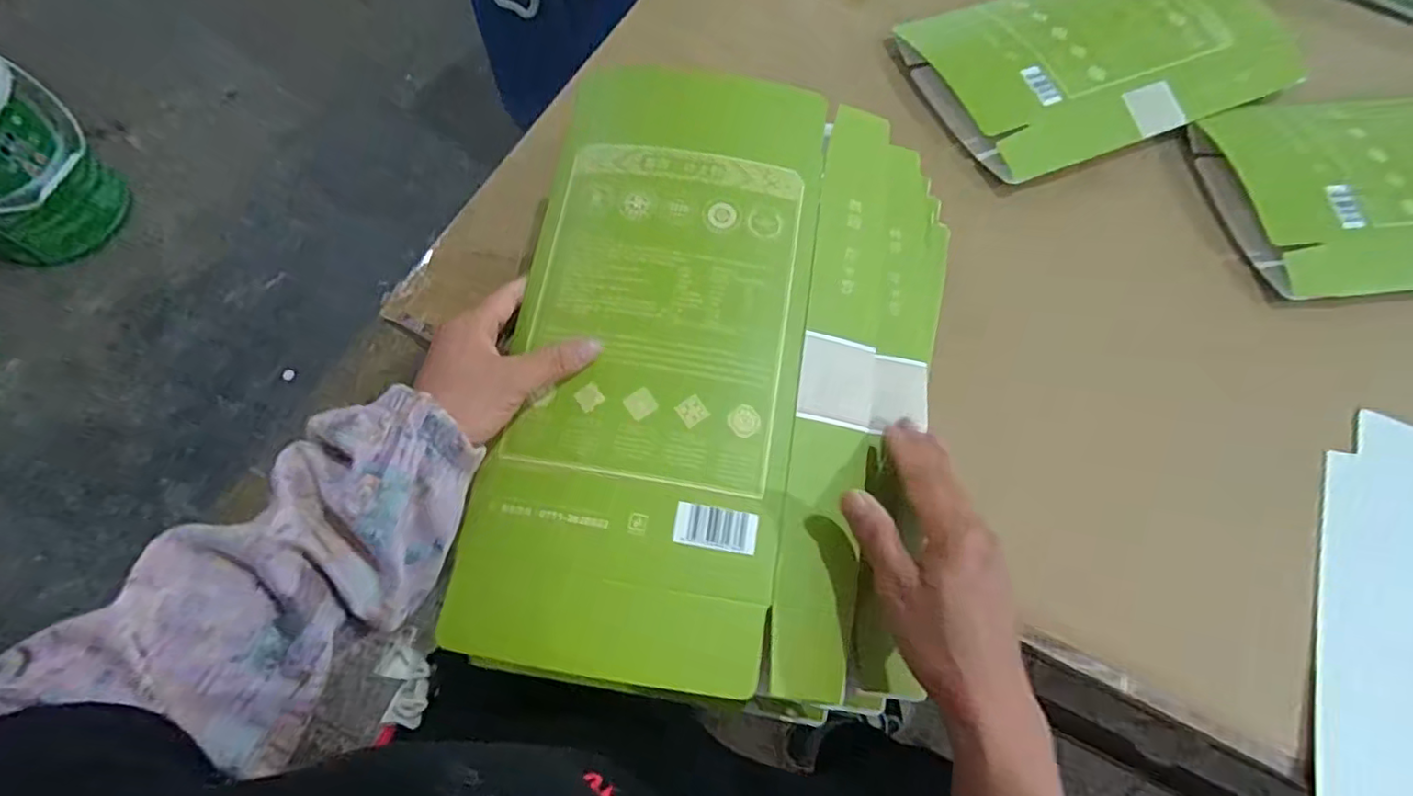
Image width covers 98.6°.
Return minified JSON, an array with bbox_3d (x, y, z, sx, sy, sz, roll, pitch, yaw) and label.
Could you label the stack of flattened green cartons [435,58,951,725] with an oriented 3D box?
[{"bbox_3d":[0.008,-0.021,0.381,0.252,0.050,0.380,10,74,-1],"label":"stack of flattened green cartons"}]

